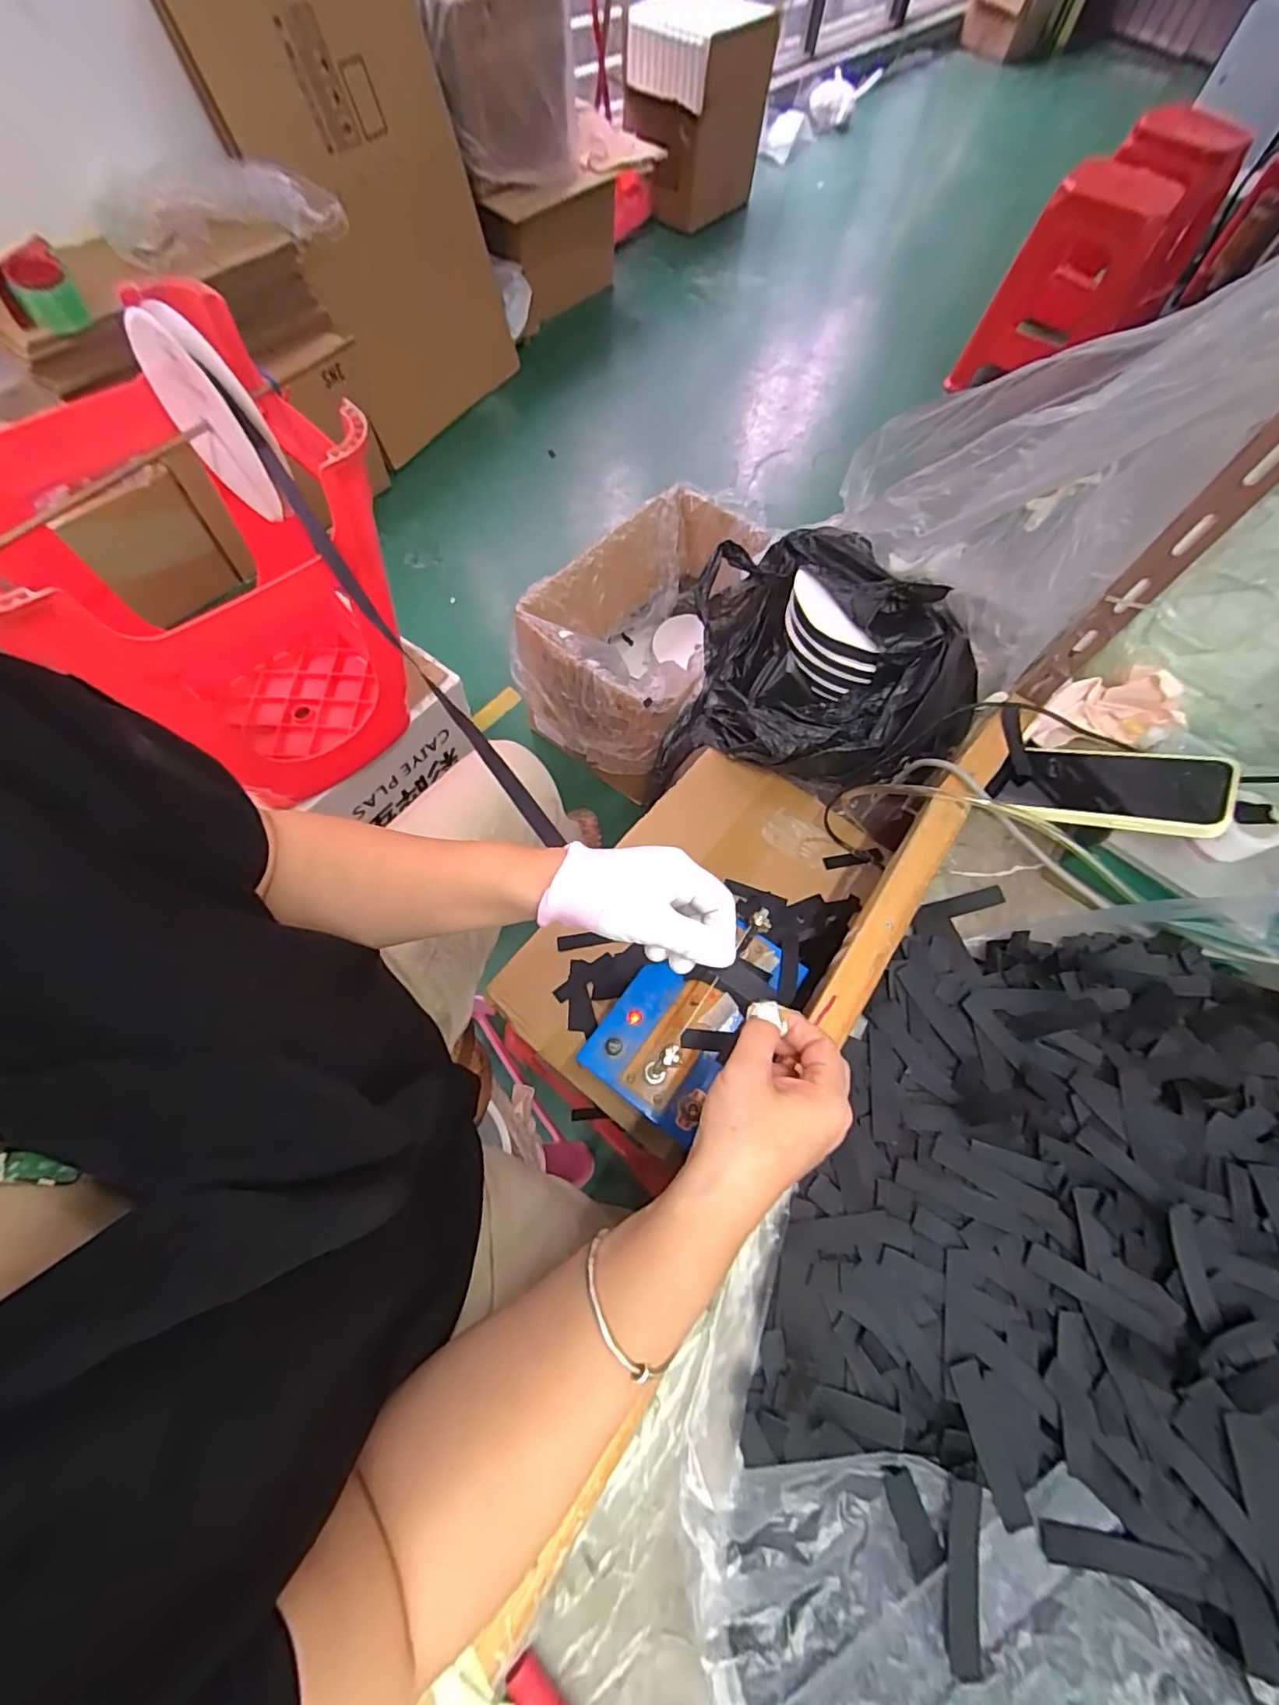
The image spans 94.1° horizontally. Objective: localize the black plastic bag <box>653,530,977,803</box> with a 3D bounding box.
[{"bbox_3d":[0.231,-0.244,0.763,0.344,0.187,0.336,13,65,2],"label":"black plastic bag"}]

